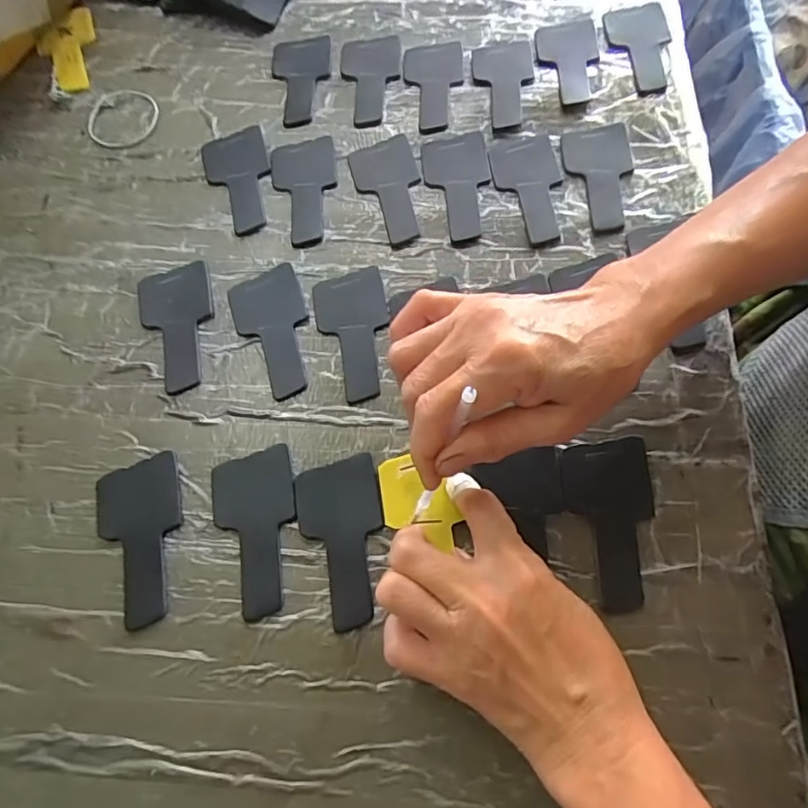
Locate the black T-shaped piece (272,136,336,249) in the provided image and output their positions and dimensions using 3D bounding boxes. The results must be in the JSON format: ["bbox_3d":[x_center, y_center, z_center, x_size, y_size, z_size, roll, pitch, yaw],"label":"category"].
[{"bbox_3d":[-0.070,-0.153,0.381,0.044,0.004,0.089,-8,69,-1],"label":"black T-shaped piece"}]

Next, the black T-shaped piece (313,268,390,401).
[{"bbox_3d":[-0.031,-0.046,0.338,0.044,0.004,0.088,-11,69,-2],"label":"black T-shaped piece"}]

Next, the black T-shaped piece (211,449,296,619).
[{"bbox_3d":[-0.081,0.070,0.297,0.045,0.004,0.088,-13,69,-3],"label":"black T-shaped piece"}]

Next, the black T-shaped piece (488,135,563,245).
[{"bbox_3d":[0.088,-0.151,0.373,0.046,0.004,0.087,-7,69,-1],"label":"black T-shaped piece"}]

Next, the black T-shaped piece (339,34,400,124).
[{"bbox_3d":[-0.027,-0.254,0.416,0.046,0.004,0.088,-1,69,2],"label":"black T-shaped piece"}]

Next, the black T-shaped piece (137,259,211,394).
[{"bbox_3d":[-0.145,-0.051,0.344,0.045,0.004,0.088,-16,69,-4],"label":"black T-shaped piece"}]

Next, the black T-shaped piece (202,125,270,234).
[{"bbox_3d":[-0.119,-0.163,0.387,0.045,0.007,0.088,-16,69,-4],"label":"black T-shaped piece"}]

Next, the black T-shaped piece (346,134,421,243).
[{"bbox_3d":[-0.010,-0.153,0.381,0.046,0.006,0.091,-14,69,-3],"label":"black T-shaped piece"}]

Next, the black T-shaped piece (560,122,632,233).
[{"bbox_3d":[0.138,-0.158,0.372,0.046,0.005,0.086,-3,69,1],"label":"black T-shaped piece"}]

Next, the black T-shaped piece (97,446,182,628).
[{"bbox_3d":[-0.147,0.075,0.298,0.045,0.004,0.089,-15,69,-4],"label":"black T-shaped piece"}]

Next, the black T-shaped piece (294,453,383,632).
[{"bbox_3d":[-0.034,0.074,0.294,0.045,0.004,0.088,-10,69,-2],"label":"black T-shaped piece"}]

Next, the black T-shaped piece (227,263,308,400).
[{"bbox_3d":[-0.082,-0.047,0.341,0.045,0.004,0.088,-18,70,-5],"label":"black T-shaped piece"}]

